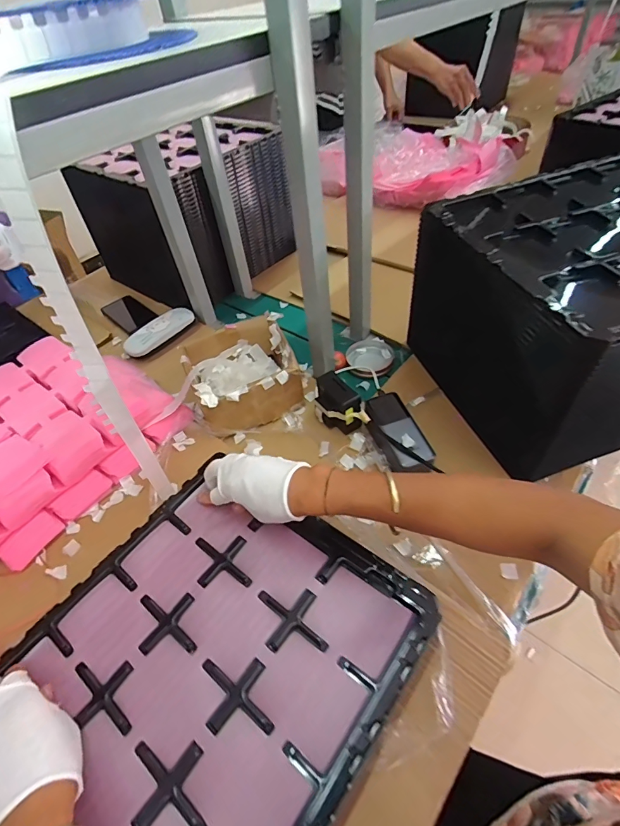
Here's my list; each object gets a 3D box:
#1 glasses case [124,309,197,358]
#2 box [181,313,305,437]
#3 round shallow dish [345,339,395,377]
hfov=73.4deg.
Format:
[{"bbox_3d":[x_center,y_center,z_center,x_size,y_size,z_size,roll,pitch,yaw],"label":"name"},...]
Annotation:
[{"bbox_3d":[-0.308,-0.164,0.854,0.053,0.041,0.158,33,59,31],"label":"glasses case"},{"bbox_3d":[-0.112,-0.068,0.693,0.161,0.085,0.178,-19,48,-11],"label":"box"},{"bbox_3d":[0.114,-0.100,0.764,0.085,0.016,0.094,-14,48,-6],"label":"round shallow dish"}]

